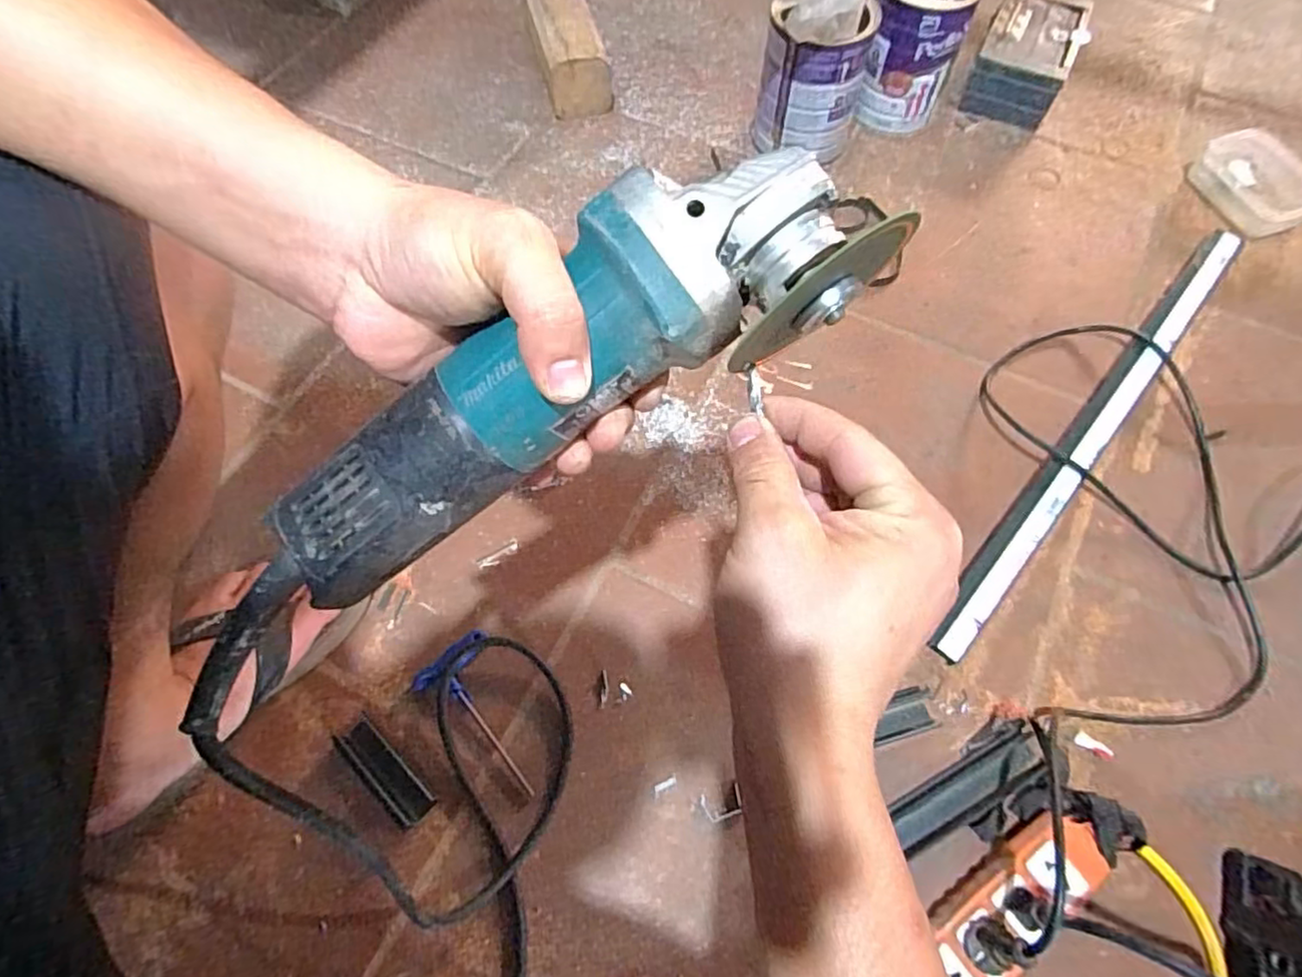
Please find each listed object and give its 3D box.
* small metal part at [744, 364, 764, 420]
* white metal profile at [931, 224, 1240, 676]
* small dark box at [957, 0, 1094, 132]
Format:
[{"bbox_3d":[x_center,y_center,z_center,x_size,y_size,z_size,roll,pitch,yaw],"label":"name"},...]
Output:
[{"bbox_3d":[0.044,-0.043,0.286,0.005,0.005,0.021,-9,95,-3],"label":"small metal part"},{"bbox_3d":[0.484,-0.076,0.717,0.043,0.028,0.664,39,71,17],"label":"white metal profile"},{"bbox_3d":[0.522,-0.602,0.943,0.123,0.081,0.209,25,67,12],"label":"small dark box"}]

